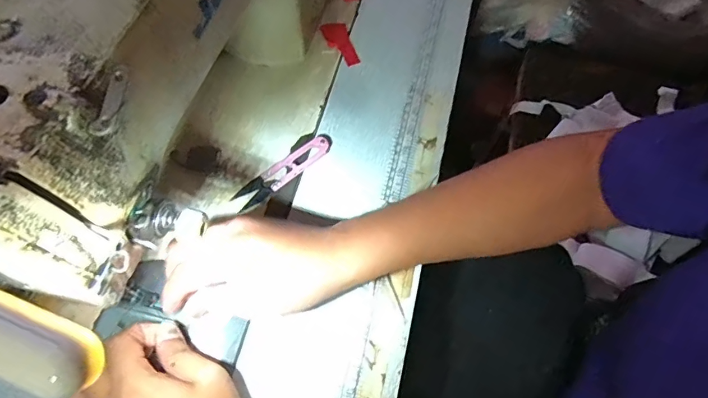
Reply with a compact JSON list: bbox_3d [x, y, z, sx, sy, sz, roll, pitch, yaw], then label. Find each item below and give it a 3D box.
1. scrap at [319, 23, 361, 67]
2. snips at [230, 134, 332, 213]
[{"bbox_3d":[-0.016,-0.172,0.484,0.029,0.004,0.062,-15,67,-9],"label":"scrap"},{"bbox_3d":[-0.065,-0.028,0.412,0.107,0.009,0.024,-37,72,-17],"label":"snips"}]

